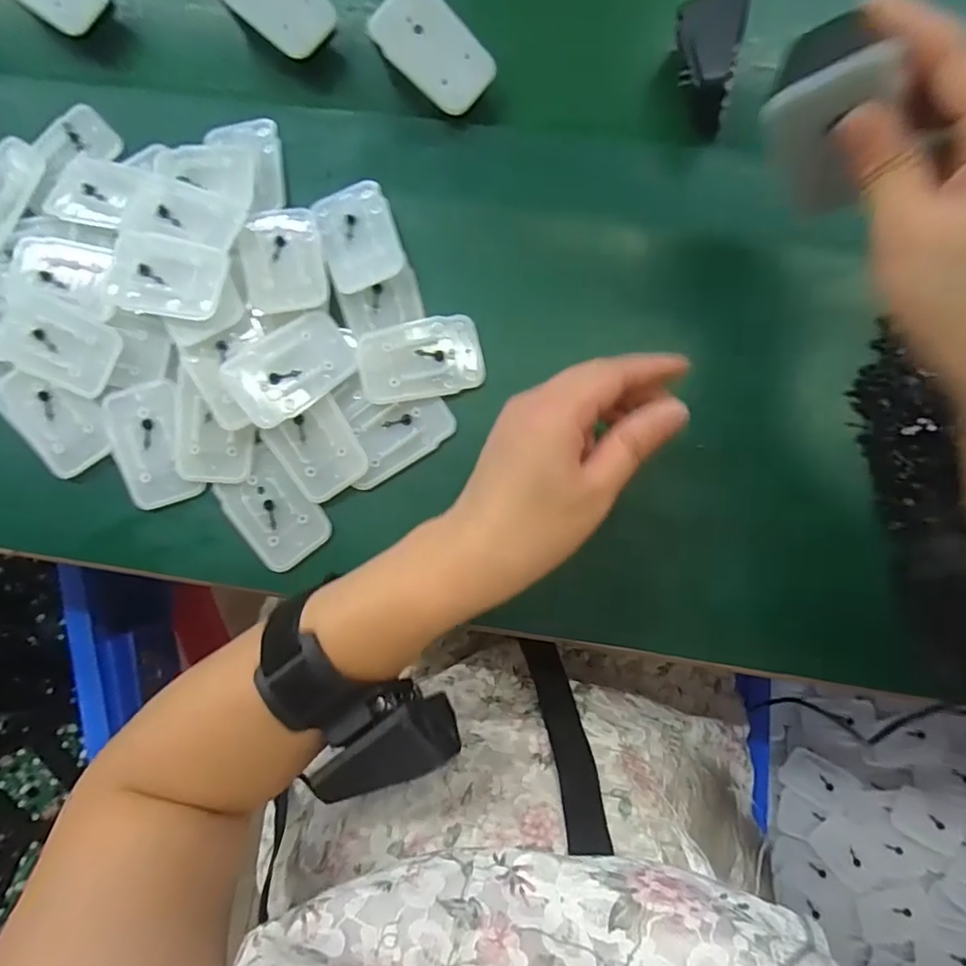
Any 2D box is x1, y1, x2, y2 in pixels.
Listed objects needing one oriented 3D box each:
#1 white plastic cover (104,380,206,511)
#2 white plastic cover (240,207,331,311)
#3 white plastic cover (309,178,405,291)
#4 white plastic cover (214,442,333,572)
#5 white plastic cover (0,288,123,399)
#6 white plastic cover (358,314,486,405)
[{"bbox_3d":[-0.190,-0.022,0.320,0.043,0.006,0.069,-13,84,0],"label":"white plastic cover"},{"bbox_3d":[-0.114,-0.128,0.320,0.043,0.007,0.065,-7,80,-14],"label":"white plastic cover"},{"bbox_3d":[-0.072,-0.144,0.326,0.043,0.009,0.060,-21,84,-1],"label":"white plastic cover"},{"bbox_3d":[-0.121,0.017,0.321,0.043,0.006,0.064,-40,85,-3],"label":"white plastic cover"},{"bbox_3d":[-0.242,-0.079,0.321,0.065,0.013,0.043,24,85,3],"label":"white plastic cover"},{"bbox_3d":[-0.035,-0.071,0.322,0.069,0.007,0.043,-13,84,0],"label":"white plastic cover"}]

